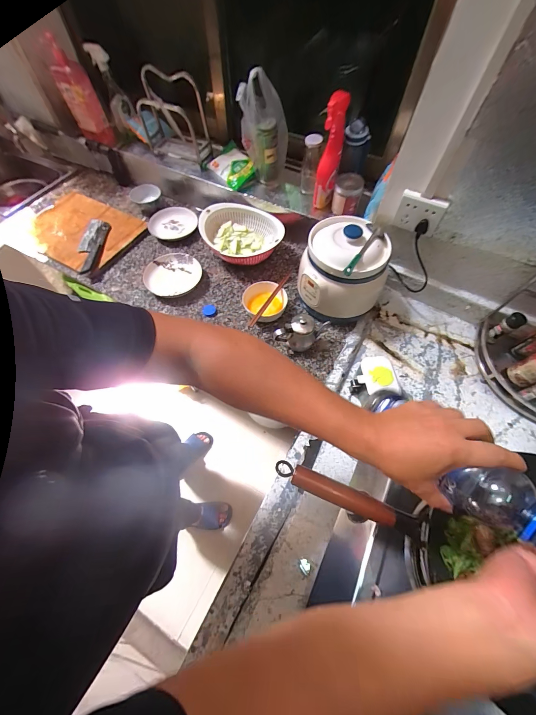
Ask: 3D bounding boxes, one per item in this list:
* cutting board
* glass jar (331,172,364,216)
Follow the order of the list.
[{"bbox_3d":[-0.654,-0.445,0.991,0.393,0.036,0.281,28,65,13],"label":"cutting board"},{"bbox_3d":[0.235,-0.487,0.848,0.079,0.086,0.077,16,63,7],"label":"glass jar"}]

